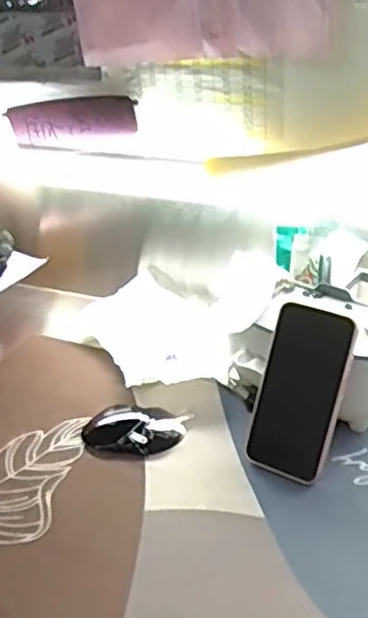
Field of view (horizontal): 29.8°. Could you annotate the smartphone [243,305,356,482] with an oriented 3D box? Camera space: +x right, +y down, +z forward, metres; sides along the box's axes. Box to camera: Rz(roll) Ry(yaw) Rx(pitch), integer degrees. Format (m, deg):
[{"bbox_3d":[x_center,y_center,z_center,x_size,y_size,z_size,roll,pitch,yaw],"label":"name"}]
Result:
[{"bbox_3d":[0.108,0.078,0.644,0.070,0.159,0.014,18,6,34],"label":"smartphone"}]

